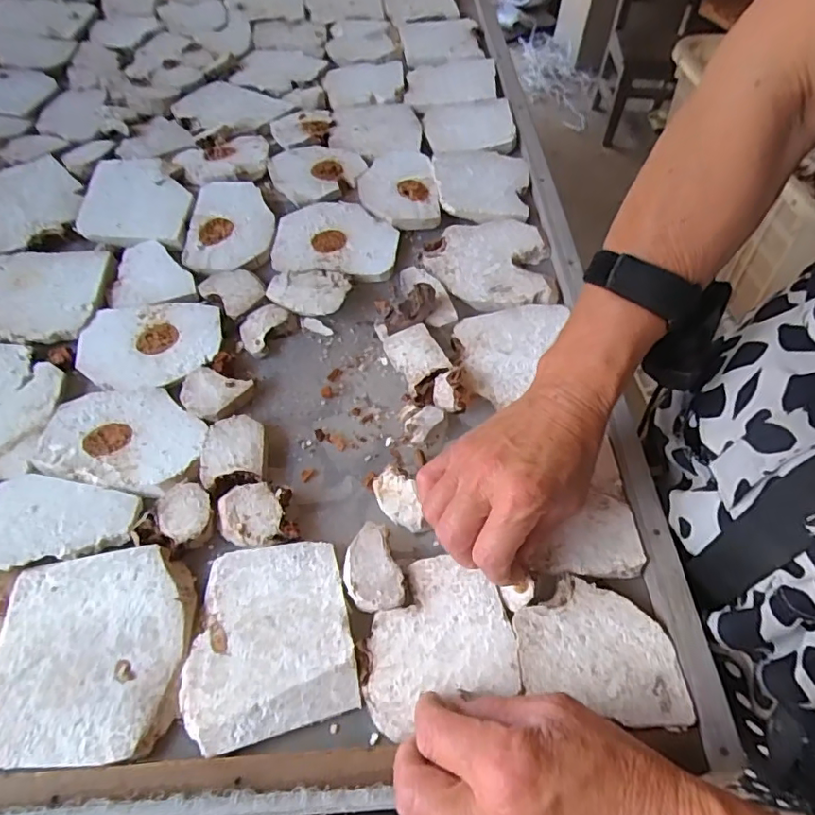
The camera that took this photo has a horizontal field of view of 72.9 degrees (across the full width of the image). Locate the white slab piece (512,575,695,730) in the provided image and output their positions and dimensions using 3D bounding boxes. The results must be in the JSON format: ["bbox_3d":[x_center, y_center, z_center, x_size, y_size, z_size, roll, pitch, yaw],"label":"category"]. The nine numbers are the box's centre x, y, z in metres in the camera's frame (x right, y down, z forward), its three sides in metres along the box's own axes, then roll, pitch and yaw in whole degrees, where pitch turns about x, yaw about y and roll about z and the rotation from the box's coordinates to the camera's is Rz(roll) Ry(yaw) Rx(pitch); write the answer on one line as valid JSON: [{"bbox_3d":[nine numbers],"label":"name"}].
[{"bbox_3d":[0.111,0.139,0.319,0.092,0.007,0.071,6,57,0],"label":"white slab piece"}]

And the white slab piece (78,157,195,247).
[{"bbox_3d":[-0.252,-0.196,0.514,0.094,0.010,0.103,0,57,-5],"label":"white slab piece"}]

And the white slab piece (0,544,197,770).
[{"bbox_3d":[-0.176,0.135,0.312,0.100,0.014,0.111,-1,57,-5],"label":"white slab piece"}]

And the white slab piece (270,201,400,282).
[{"bbox_3d":[-0.065,-0.155,0.509,0.109,0.016,0.080,8,57,1],"label":"white slab piece"}]

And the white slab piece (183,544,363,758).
[{"bbox_3d":[-0.082,0.130,0.321,0.092,0.018,0.105,-11,59,-11],"label":"white slab piece"}]

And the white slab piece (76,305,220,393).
[{"bbox_3d":[-0.206,-0.050,0.440,0.106,0.011,0.080,-3,58,-6],"label":"white slab piece"}]

